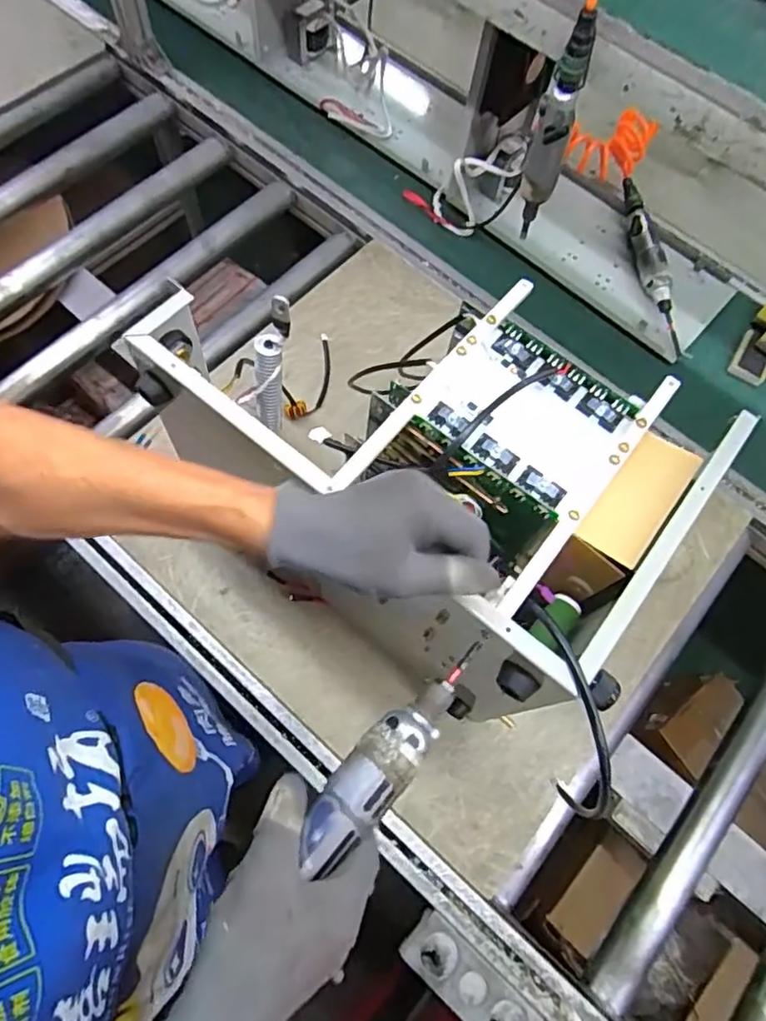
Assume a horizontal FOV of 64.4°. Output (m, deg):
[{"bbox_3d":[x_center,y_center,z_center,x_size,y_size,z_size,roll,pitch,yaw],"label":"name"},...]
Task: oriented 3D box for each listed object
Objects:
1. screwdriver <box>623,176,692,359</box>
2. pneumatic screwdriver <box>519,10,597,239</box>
[{"bbox_3d":[0.413,-0.374,0.926,0.034,0.051,0.296,-7,70,-7],"label":"screwdriver"},{"bbox_3d":[0.190,-0.420,0.691,0.043,0.265,0.045,20,69,4],"label":"pneumatic screwdriver"}]

